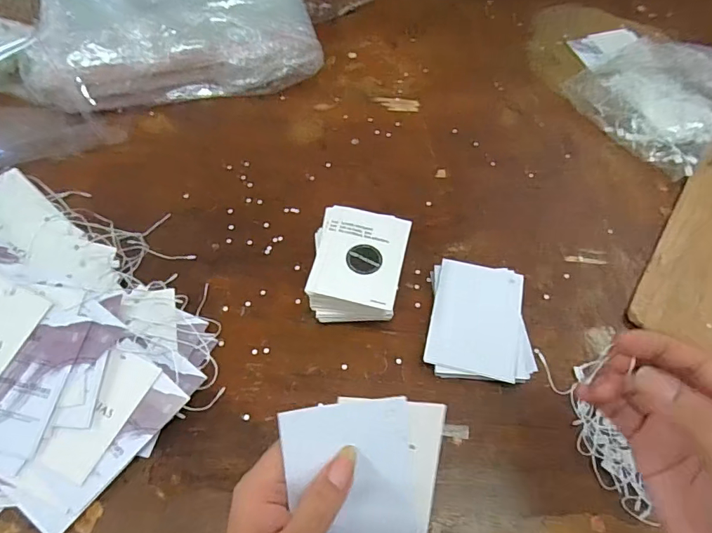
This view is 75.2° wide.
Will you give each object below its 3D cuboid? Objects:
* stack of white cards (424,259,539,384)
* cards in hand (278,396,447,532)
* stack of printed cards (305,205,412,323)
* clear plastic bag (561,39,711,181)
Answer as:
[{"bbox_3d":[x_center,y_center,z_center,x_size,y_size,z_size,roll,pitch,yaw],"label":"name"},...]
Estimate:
[{"bbox_3d":[0.104,0.046,0.390,0.084,0.015,0.103,5,59,4],"label":"stack of white cards"},{"bbox_3d":[0.006,0.124,0.262,0.087,0.008,0.098,-3,99,-5],"label":"cards in hand"},{"bbox_3d":[0.002,0.002,0.396,0.074,0.049,0.094,11,60,7],"label":"stack of printed cards"},{"bbox_3d":[0.393,-0.200,0.527,0.264,0.034,0.202,-12,59,-6],"label":"clear plastic bag"}]

